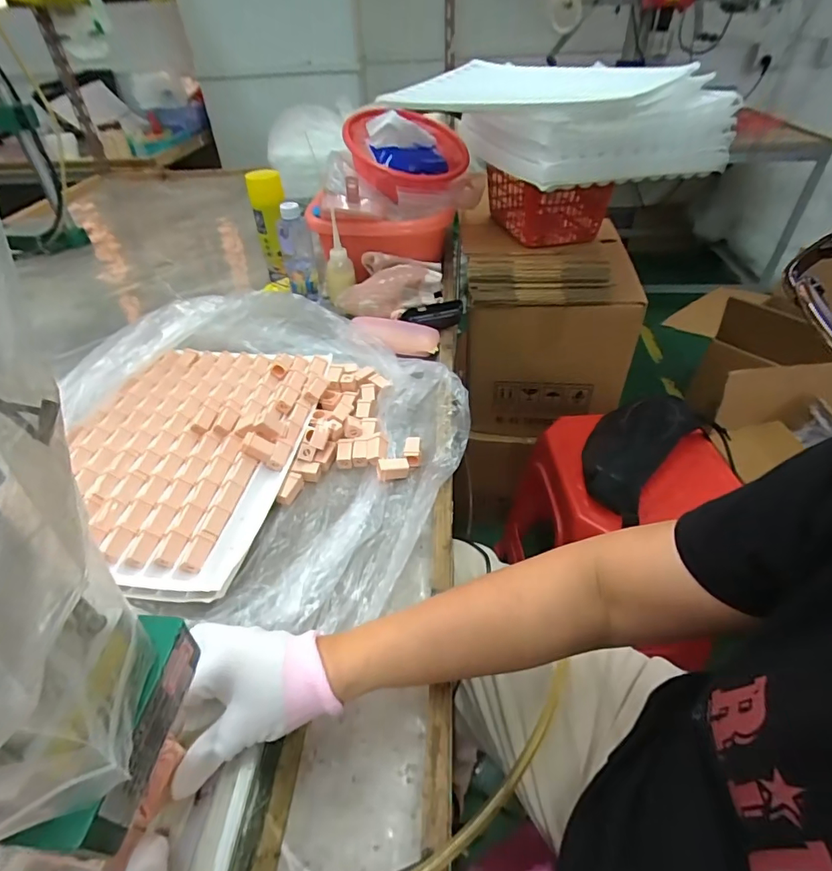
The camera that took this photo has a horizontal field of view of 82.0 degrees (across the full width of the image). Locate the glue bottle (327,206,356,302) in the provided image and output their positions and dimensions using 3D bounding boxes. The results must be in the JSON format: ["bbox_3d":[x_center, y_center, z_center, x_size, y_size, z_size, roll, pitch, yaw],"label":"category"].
[{"bbox_3d":[-0.138,-0.320,0.858,0.050,0.151,0.038,-33,50,-29],"label":"glue bottle"}]

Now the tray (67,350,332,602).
[{"bbox_3d":[-0.287,0.007,0.593,0.284,0.045,0.392,5,43,9],"label":"tray"}]

